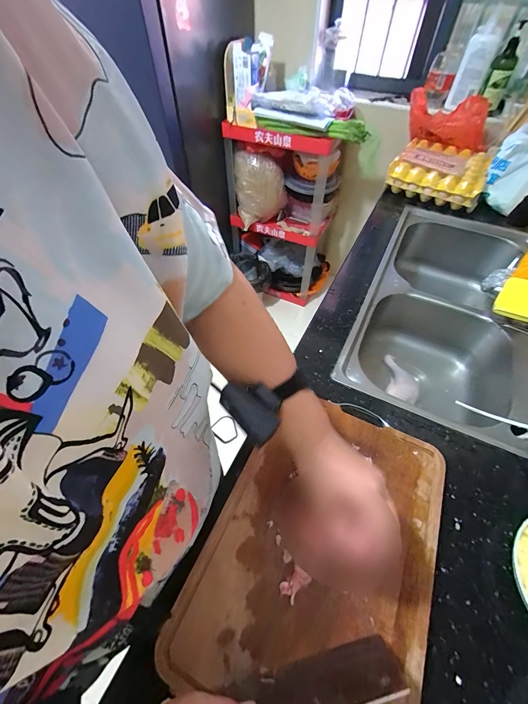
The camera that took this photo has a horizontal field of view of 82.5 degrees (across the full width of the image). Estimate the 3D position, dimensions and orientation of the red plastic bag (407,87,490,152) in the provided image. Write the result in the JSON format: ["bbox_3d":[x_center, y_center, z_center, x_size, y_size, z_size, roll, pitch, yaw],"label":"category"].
[{"bbox_3d":[0.651,-0.824,1.077,0.280,0.152,0.146,24,56,17],"label":"red plastic bag"}]

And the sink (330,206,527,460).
[{"bbox_3d":[0.481,-0.090,0.825,0.396,0.197,0.764,22,56,16],"label":"sink"}]

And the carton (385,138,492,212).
[{"bbox_3d":[0.623,-0.638,1.062,0.284,0.097,0.316,28,58,19],"label":"carton"}]

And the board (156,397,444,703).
[{"bbox_3d":[0.081,0.260,0.413,0.279,0.041,0.392,21,56,15],"label":"board"}]

